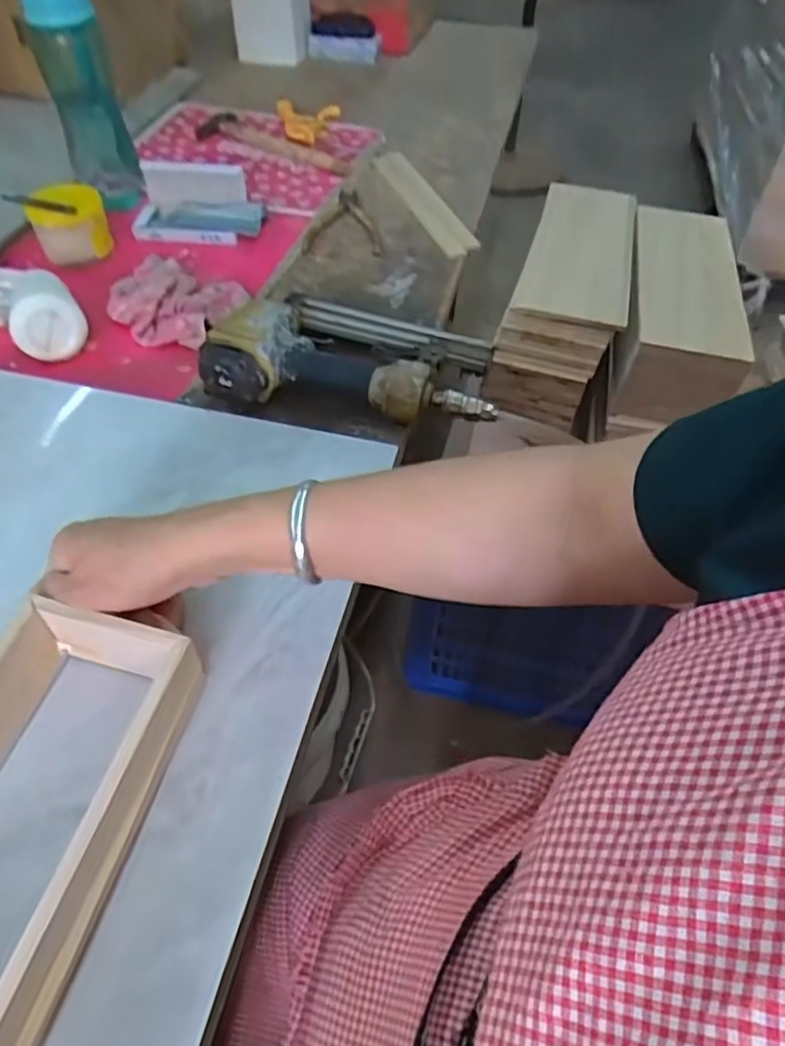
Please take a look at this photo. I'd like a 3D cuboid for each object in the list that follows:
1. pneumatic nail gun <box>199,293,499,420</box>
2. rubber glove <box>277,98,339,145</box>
[{"bbox_3d":[-0.035,-0.166,0.619,0.255,0.056,0.163,3,51,1],"label":"pneumatic nail gun"},{"bbox_3d":[-0.130,-0.611,1.011,0.096,0.025,0.142,0,50,-3],"label":"rubber glove"}]

